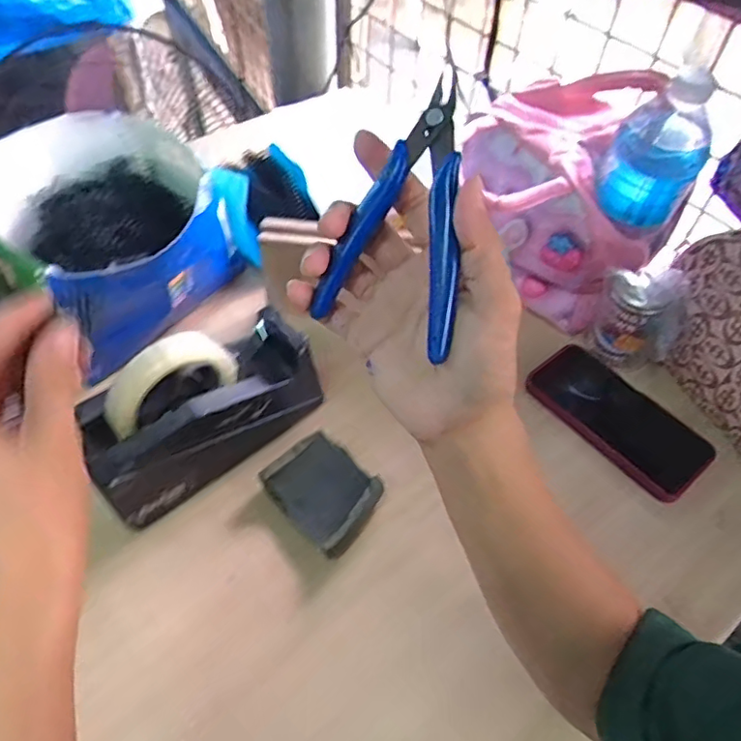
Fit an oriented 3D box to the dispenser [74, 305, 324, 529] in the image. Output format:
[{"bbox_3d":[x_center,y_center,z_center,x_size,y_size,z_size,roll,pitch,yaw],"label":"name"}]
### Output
[{"bbox_3d":[-0.137,0.028,0.469,0.196,0.125,0.073,-36,62,-25],"label":"dispenser"}]

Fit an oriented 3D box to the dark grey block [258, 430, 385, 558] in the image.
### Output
[{"bbox_3d":[-0.037,0.099,0.476,0.067,0.029,0.092,-37,63,-25],"label":"dark grey block"}]

